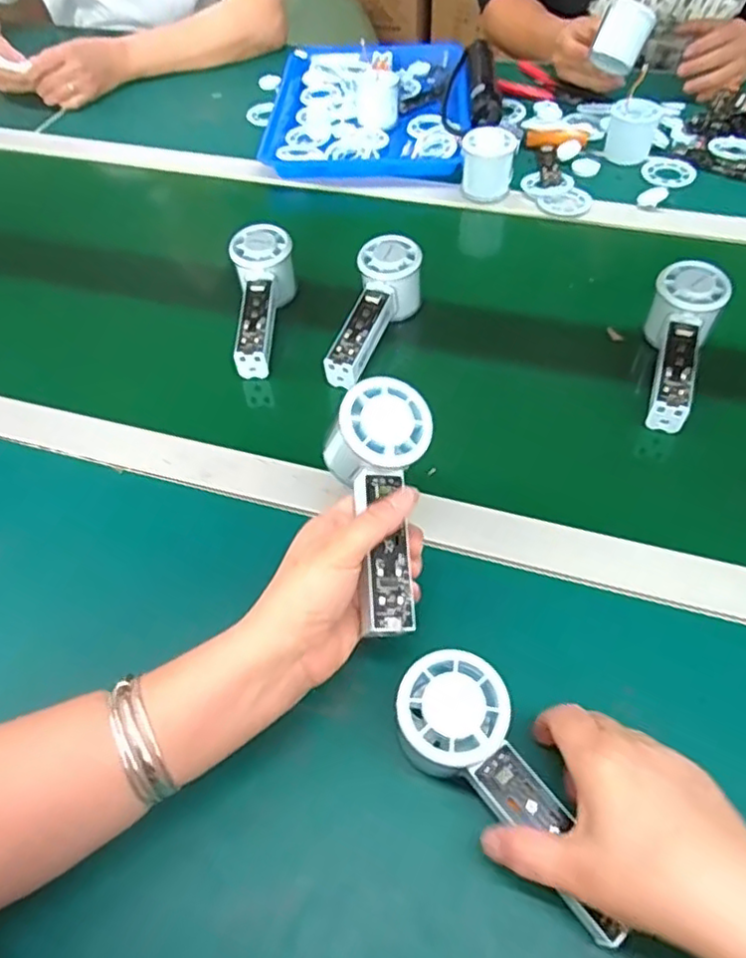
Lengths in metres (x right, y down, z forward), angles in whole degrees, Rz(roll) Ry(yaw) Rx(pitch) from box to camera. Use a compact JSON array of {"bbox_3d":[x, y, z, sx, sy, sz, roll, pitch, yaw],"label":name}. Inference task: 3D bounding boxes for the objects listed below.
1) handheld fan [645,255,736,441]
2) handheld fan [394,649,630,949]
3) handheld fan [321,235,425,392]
[{"bbox_3d":[0.254,-0.107,0.548,0.058,0.048,0.155,16,72,13],"label":"handheld fan"},{"bbox_3d":[0.068,0.162,0.345,0.055,0.047,0.147,-33,72,-21],"label":"handheld fan"},{"bbox_3d":[-0.002,-0.145,0.602,0.053,0.063,0.159,20,71,15],"label":"handheld fan"}]

